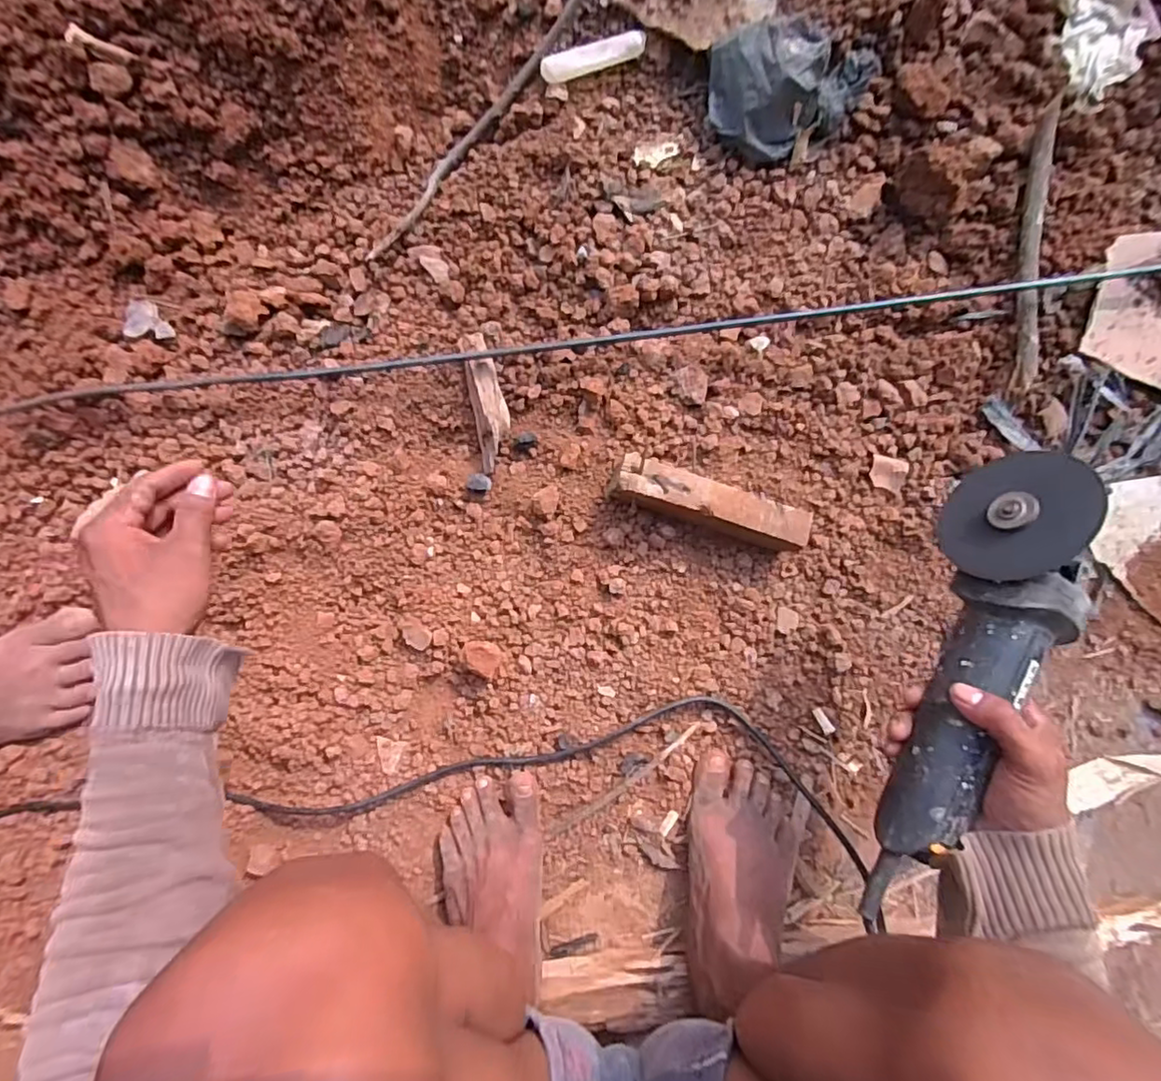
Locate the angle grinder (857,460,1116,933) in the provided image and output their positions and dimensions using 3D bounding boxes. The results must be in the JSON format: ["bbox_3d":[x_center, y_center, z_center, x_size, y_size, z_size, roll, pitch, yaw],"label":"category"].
[{"bbox_3d":[0.270,0.101,0.404,0.076,0.069,0.329,21,88,1],"label":"angle grinder"}]

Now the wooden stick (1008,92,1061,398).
[{"bbox_3d":[0.448,-0.284,0.582,0.021,0.030,0.286,7,89,1],"label":"wooden stick"}]

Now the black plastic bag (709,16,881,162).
[{"bbox_3d":[0.210,-0.440,0.581,0.159,0.058,0.100,-2,89,0],"label":"black plastic bag"}]

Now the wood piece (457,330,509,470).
[{"bbox_3d":[-0.092,-0.138,0.589,0.036,0.023,0.134,-10,89,0],"label":"wood piece"}]

